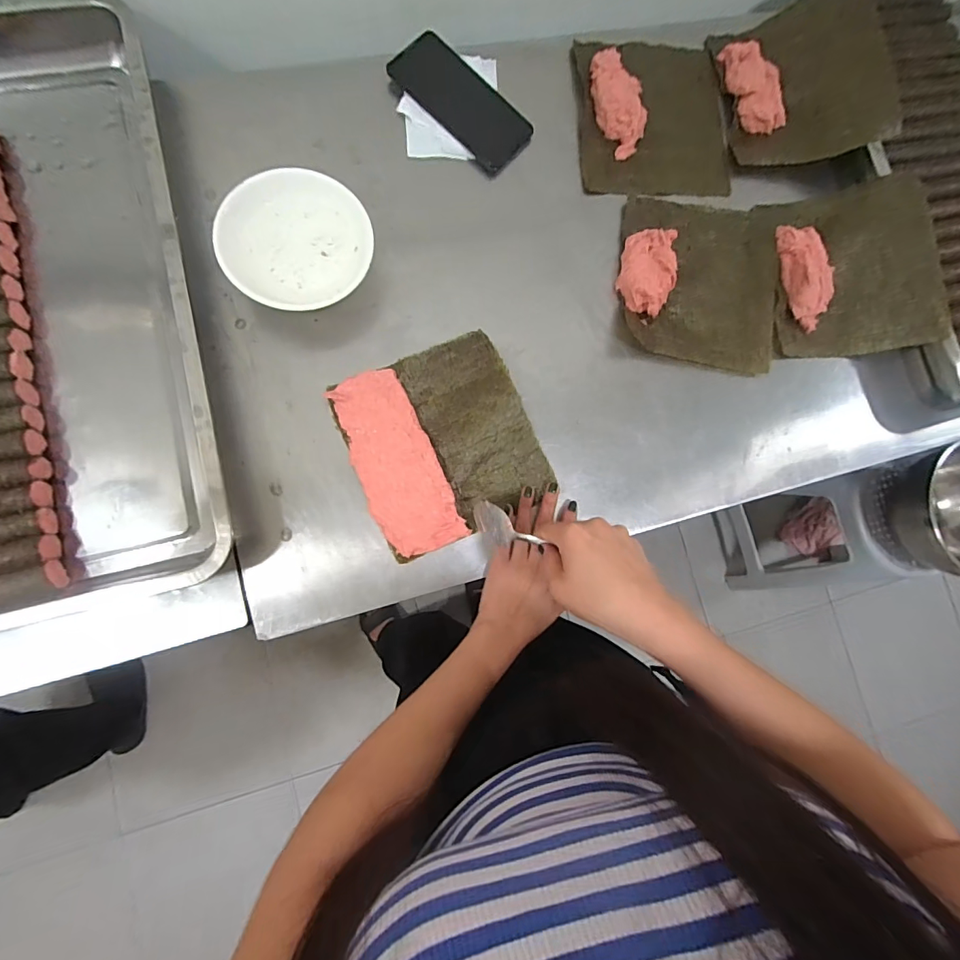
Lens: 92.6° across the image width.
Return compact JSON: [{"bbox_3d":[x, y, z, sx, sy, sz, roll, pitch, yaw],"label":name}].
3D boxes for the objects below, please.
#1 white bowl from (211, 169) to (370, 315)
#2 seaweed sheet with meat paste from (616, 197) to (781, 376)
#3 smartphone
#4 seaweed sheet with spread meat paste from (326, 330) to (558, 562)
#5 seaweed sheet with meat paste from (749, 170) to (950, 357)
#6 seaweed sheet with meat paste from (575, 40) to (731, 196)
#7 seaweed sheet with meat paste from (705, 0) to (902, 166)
[{"bbox_3d":[-0.183,-0.236,0.464,0.138,0.049,0.130,1,83,-6],"label":"white bowl"},{"bbox_3d":[0.257,-0.237,0.528,0.191,0.030,0.201,10,82,-5],"label":"seaweed sheet with meat paste"},{"bbox_3d":[-0.020,-0.434,0.526,0.164,0.013,0.082,41,81,0],"label":"smartphone"},{"bbox_3d":[-0.038,-0.041,0.476,0.185,0.015,0.191,-25,86,-8],"label":"seaweed sheet with spread meat paste"},{"bbox_3d":[0.434,-0.254,0.538,0.179,0.049,0.201,-5,84,-7],"label":"seaweed sheet with meat paste"},{"bbox_3d":[0.211,-0.445,0.547,0.187,0.033,0.198,-6,84,-7],"label":"seaweed sheet with meat paste"},{"bbox_3d":[0.391,-0.489,0.559,0.173,0.030,0.206,-11,85,13],"label":"seaweed sheet with meat paste"}]

